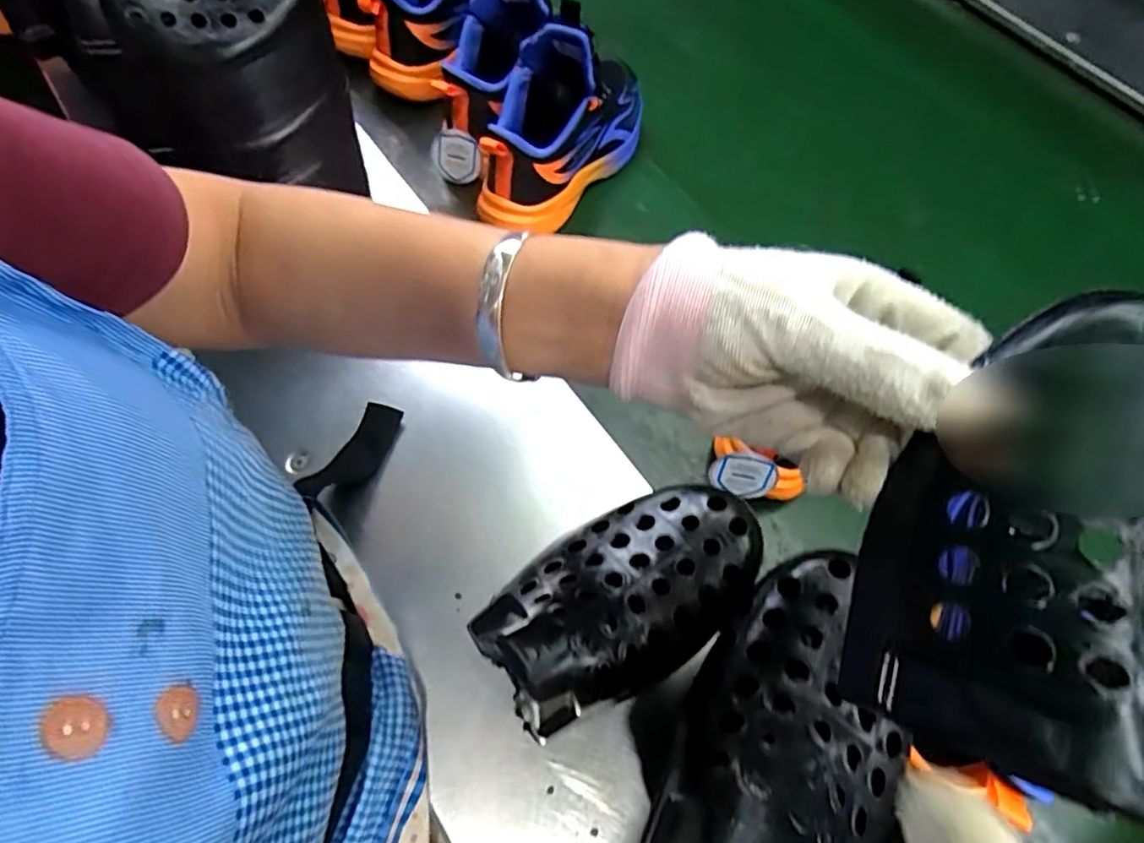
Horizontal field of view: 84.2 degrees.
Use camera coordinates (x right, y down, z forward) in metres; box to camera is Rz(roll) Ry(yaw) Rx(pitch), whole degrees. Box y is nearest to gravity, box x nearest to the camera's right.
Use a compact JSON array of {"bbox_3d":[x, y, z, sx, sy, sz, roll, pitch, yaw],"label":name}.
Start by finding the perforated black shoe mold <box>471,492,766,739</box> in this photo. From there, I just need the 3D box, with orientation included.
[{"bbox_3d":[0.027,0.080,0.303,0.144,0.058,0.081,-30,68,-17],"label":"perforated black shoe mold"}]

